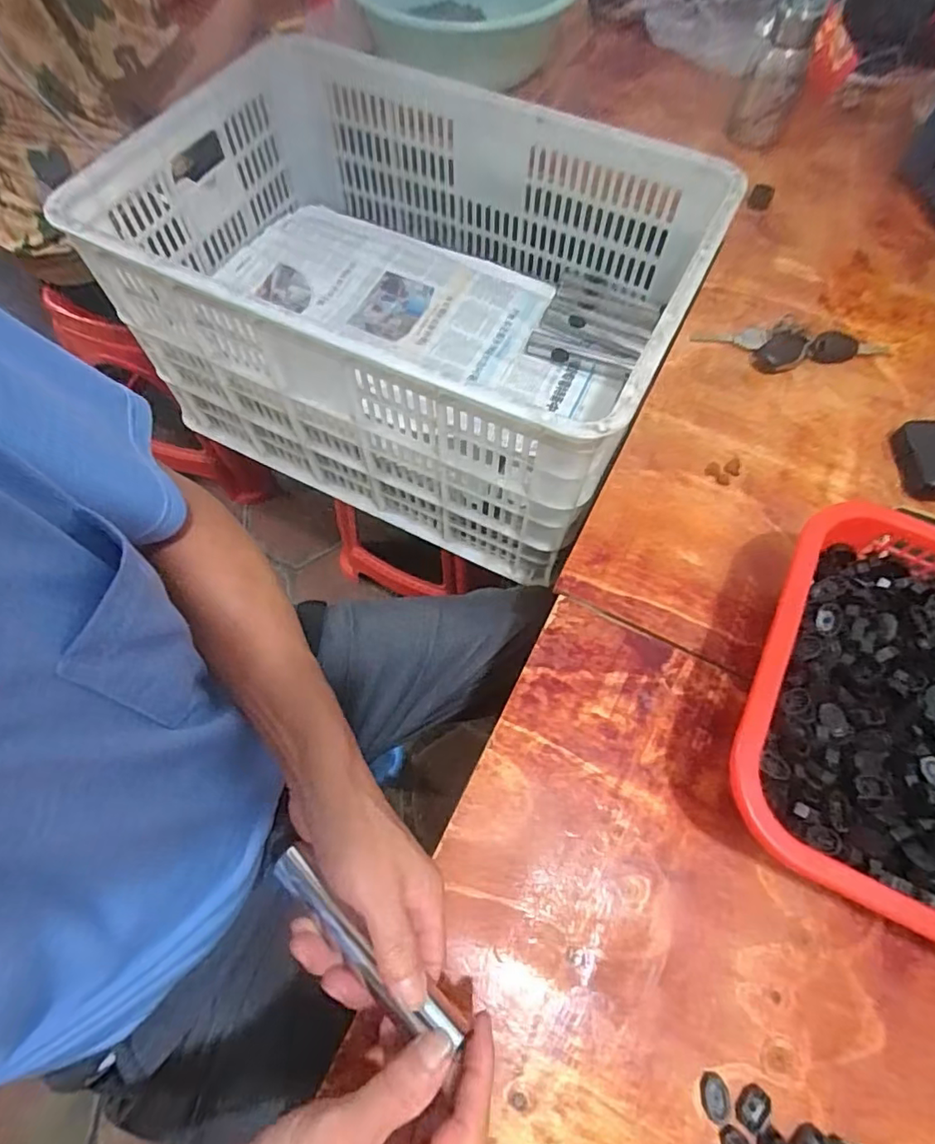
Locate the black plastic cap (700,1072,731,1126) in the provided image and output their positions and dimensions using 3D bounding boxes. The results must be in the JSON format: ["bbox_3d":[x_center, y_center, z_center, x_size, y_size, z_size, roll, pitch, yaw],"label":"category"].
[{"bbox_3d":[0.146,0.310,0.330,0.016,0.004,0.022,2,67,1],"label":"black plastic cap"}]

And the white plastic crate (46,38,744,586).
[{"bbox_3d":[-0.075,-0.329,0.701,0.610,0.331,0.446,25,68,11],"label":"white plastic crate"}]

